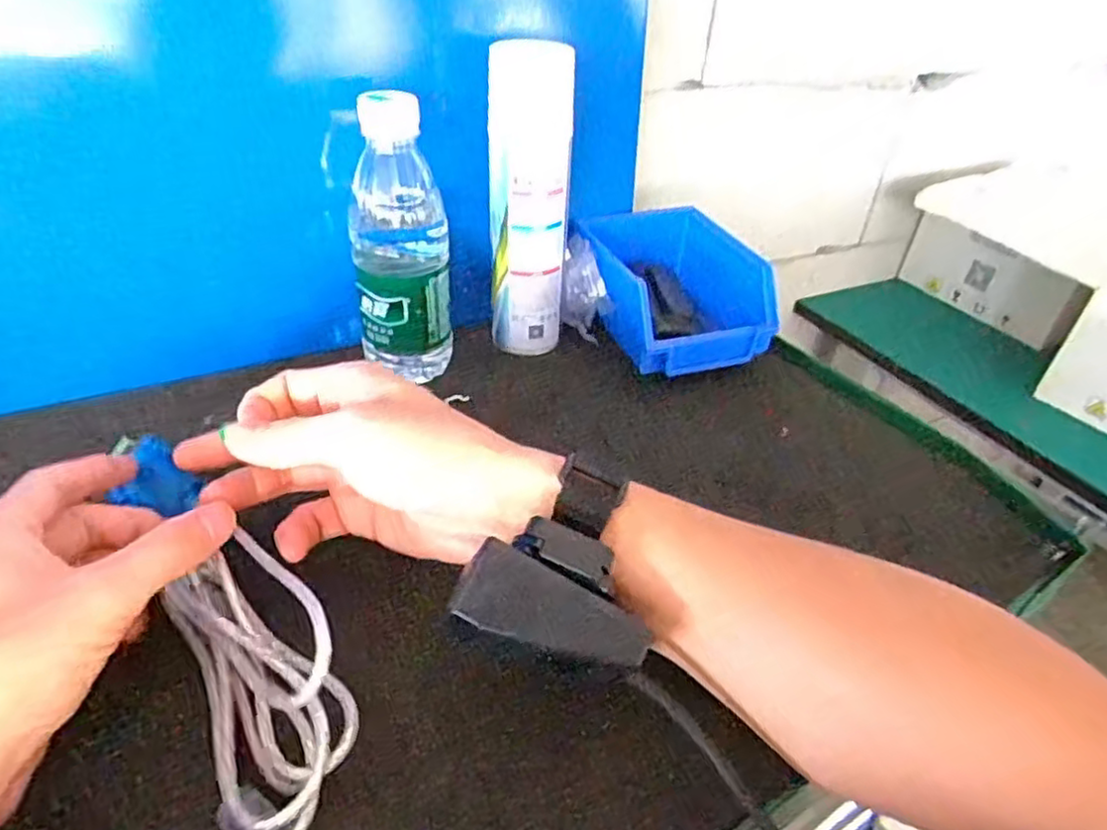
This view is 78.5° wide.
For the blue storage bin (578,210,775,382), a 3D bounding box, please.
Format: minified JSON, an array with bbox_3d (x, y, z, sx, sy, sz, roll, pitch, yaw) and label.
[{"bbox_3d":[0.085,-0.096,0.505,0.102,0.069,0.147,-12,40,-20],"label":"blue storage bin"}]

